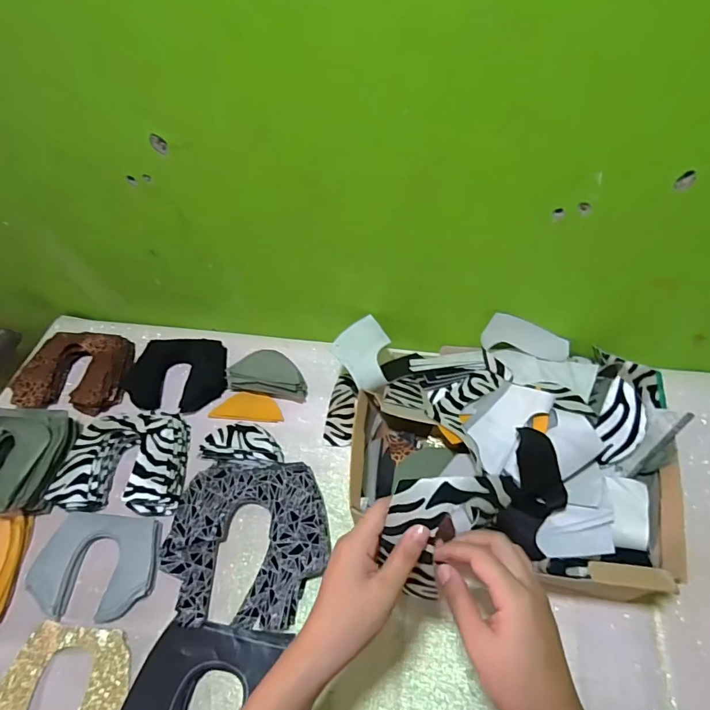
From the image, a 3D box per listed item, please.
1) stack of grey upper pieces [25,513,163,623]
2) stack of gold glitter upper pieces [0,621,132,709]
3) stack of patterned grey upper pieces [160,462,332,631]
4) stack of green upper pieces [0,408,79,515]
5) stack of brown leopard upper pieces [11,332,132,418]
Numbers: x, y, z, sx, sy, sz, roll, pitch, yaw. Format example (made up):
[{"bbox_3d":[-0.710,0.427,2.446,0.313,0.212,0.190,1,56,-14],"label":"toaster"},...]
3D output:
[{"bbox_3d":[-0.319,0.256,0.544,0.145,0.017,0.115,0,53,5],"label":"stack of grey upper pieces"},{"bbox_3d":[-0.325,0.368,0.484,0.148,0.008,0.120,2,53,6],"label":"stack of gold glitter upper pieces"},{"bbox_3d":[-0.133,0.225,0.548,0.197,0.023,0.185,0,53,5],"label":"stack of patterned grey upper pieces"},{"bbox_3d":[-0.487,0.146,0.619,0.168,0.075,0.146,0,53,5],"label":"stack of green upper pieces"},{"bbox_3d":[-0.461,0.028,0.726,0.168,0.035,0.139,-5,53,1],"label":"stack of brown leopard upper pieces"}]

